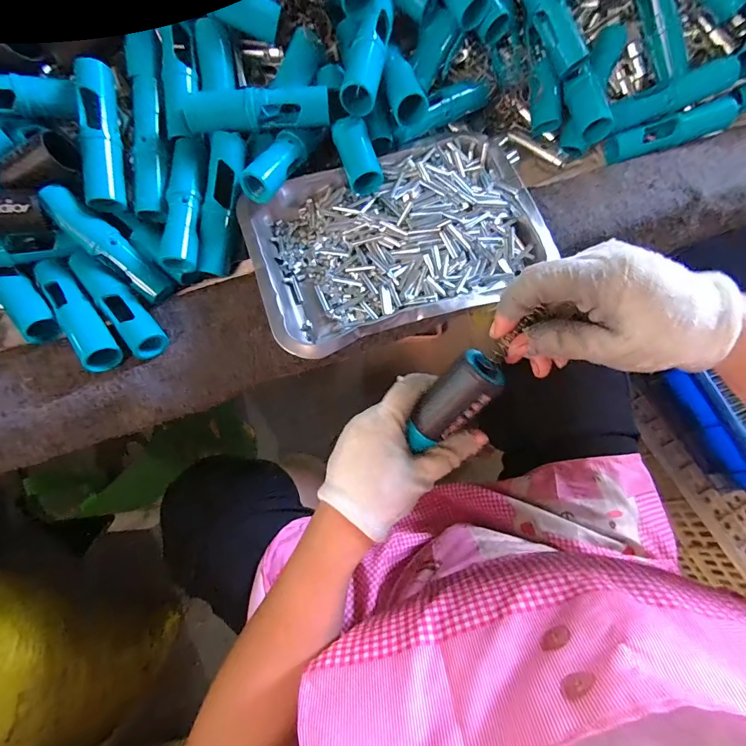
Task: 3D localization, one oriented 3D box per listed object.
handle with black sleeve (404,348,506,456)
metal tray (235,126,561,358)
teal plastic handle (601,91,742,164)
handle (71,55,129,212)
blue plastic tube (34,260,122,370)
[{"bbox_3d":[0.052,0.019,0.264,0.035,0.024,0.078,49,121,16],"label":"handle with black sleeve"},{"bbox_3d":[0.019,-0.129,0.358,0.251,0.031,0.184,-18,71,-4],"label":"metal tray"},{"bbox_3d":[0.315,-0.251,0.412,0.133,0.031,0.029,-17,71,-3],"label":"teal plastic handle"},{"bbox_3d":[-0.234,-0.205,0.342,0.026,0.029,0.124,-4,91,1],"label":"handle"},{"bbox_3d":[-0.256,-0.051,0.345,0.028,0.027,0.116,-37,73,-10],"label":"blue plastic tube"}]

